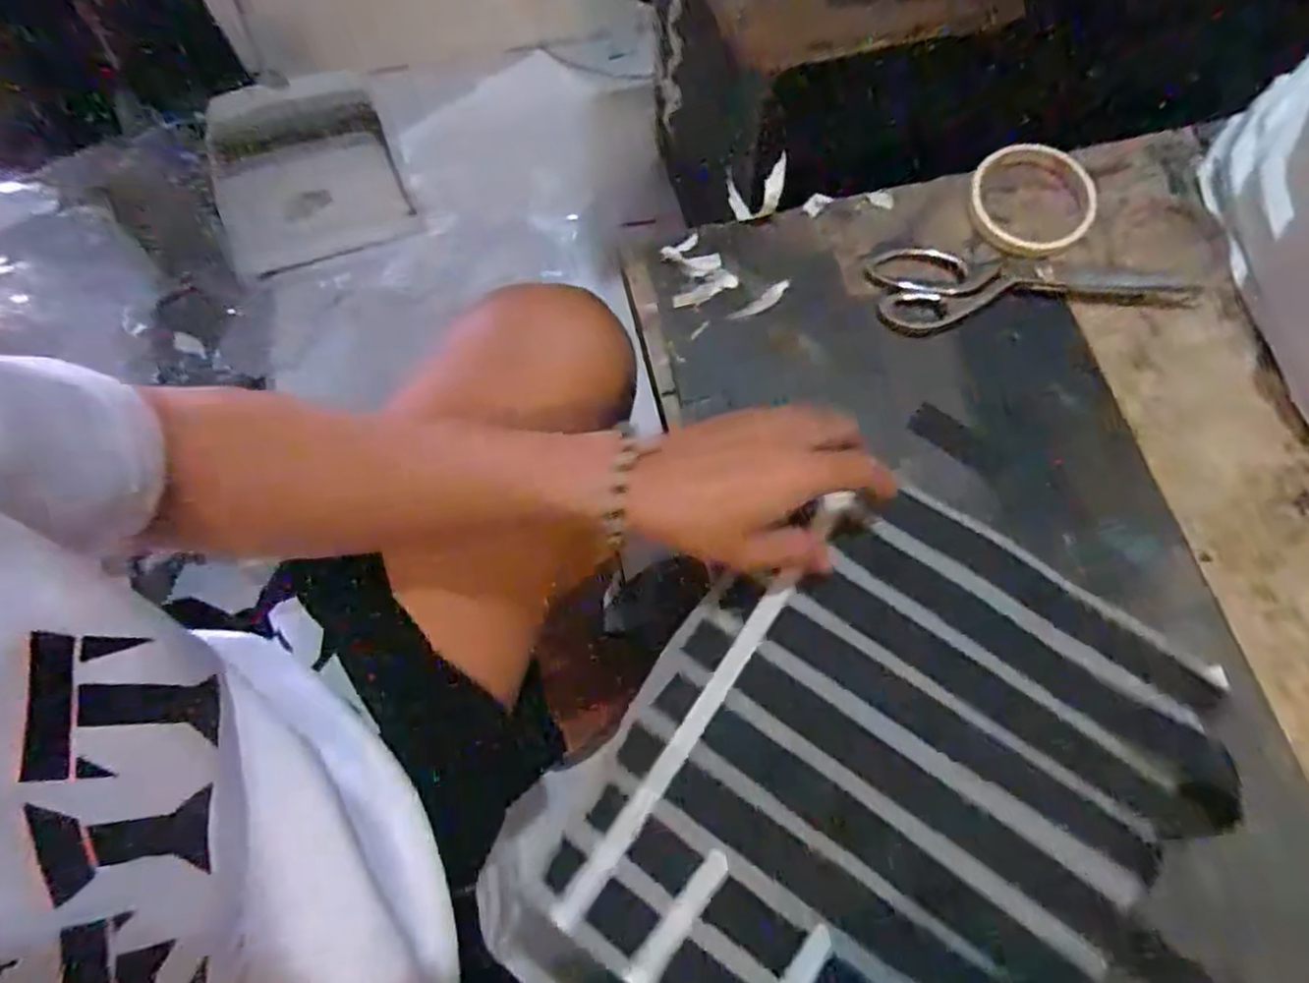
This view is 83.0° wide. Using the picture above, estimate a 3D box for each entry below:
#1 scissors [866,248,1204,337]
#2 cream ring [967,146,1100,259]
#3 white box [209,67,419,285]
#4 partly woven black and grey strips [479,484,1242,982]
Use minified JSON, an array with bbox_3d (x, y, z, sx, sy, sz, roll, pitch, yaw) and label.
[{"bbox_3d":[0.271,-0.151,0.535,0.223,0.015,0.068,-4,70,-4],"label":"scissors"},{"bbox_3d":[0.281,-0.218,0.549,0.089,0.012,0.100,30,71,9],"label":"cream ring"},{"bbox_3d":[-0.516,-0.463,1.076,0.273,0.081,0.288,-20,70,-6],"label":"white box"},{"bbox_3d":[0.124,0.165,0.404,0.281,0.042,0.352,37,71,15],"label":"partly woven black and grey strips"}]

